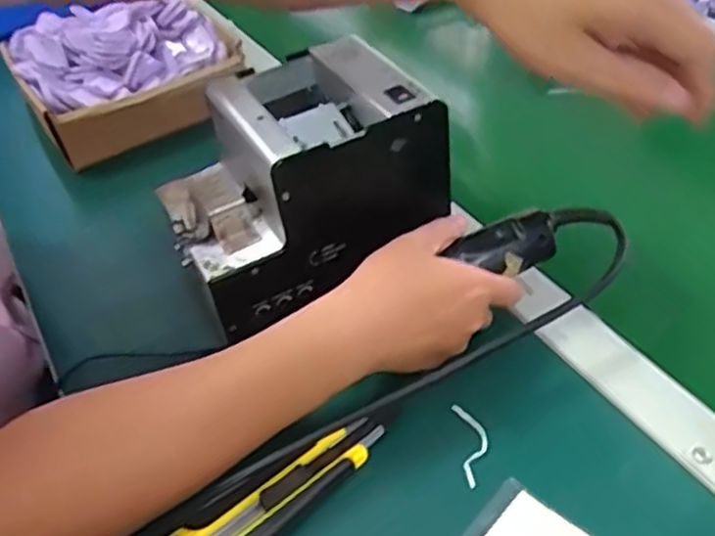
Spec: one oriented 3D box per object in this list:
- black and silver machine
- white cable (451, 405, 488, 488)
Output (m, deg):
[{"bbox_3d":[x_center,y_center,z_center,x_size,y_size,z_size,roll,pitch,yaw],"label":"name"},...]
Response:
[{"bbox_3d":[-0.045,-0.070,0.517,0.178,0.113,0.144,-21,44,-16],"label":"black and silver machine"},{"bbox_3d":[0.071,0.107,0.441,0.017,0.004,0.055,-7,41,0],"label":"white cable"}]

